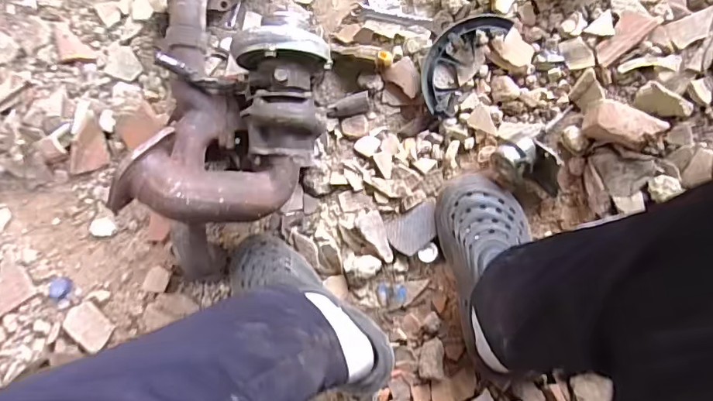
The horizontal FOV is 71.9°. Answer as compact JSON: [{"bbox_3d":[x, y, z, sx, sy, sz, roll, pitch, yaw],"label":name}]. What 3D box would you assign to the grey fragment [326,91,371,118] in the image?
[{"bbox_3d":[-0.011,-0.135,0.714,0.065,0.021,0.027,-15,85,7],"label":"grey fragment"}]

